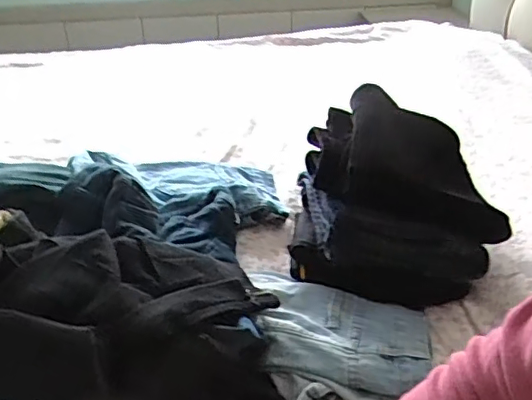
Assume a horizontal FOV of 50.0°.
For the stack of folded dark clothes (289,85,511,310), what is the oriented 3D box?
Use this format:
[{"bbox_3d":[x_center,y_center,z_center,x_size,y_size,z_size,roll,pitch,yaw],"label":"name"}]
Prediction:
[{"bbox_3d":[0.178,0.004,0.802,0.264,0.216,0.206,4,32,9],"label":"stack of folded dark clothes"}]

